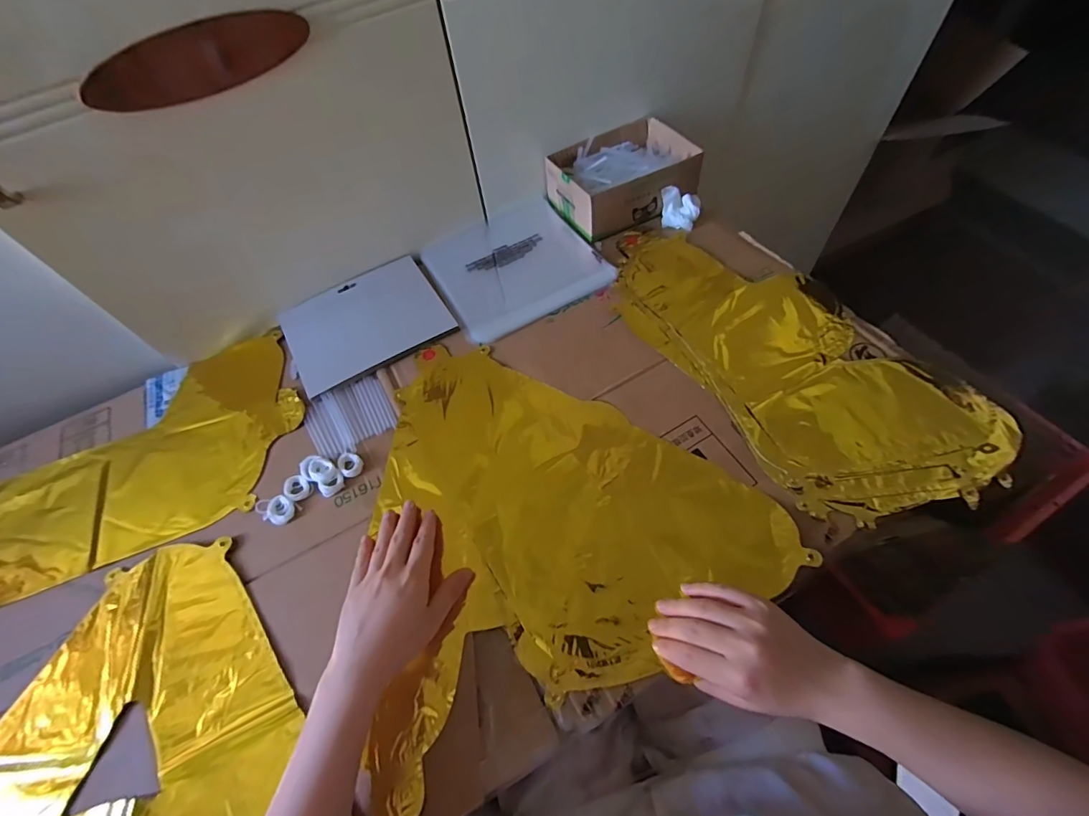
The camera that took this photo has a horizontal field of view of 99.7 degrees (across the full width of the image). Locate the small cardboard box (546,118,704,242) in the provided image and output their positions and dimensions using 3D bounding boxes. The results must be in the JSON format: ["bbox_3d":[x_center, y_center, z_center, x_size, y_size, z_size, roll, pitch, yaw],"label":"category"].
[{"bbox_3d":[0.109,-0.335,0.661,0.196,0.066,0.160,-22,59,-9],"label":"small cardboard box"}]

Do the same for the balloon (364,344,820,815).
[{"bbox_3d":[-0.021,0.080,0.462,0.387,0.019,0.372,-25,59,-11],"label":"balloon"}]

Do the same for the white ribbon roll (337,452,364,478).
[{"bbox_3d":[-0.202,0.058,0.479,0.022,0.006,0.028,-36,62,-17],"label":"white ribbon roll"}]

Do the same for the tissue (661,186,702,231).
[{"bbox_3d":[0.188,-0.275,0.633,0.055,0.038,0.048,5,58,8],"label":"tissue"}]

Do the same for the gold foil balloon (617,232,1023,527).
[{"bbox_3d":[0.262,-0.072,0.523,0.224,0.026,0.442,-29,60,-13],"label":"gold foil balloon"}]

